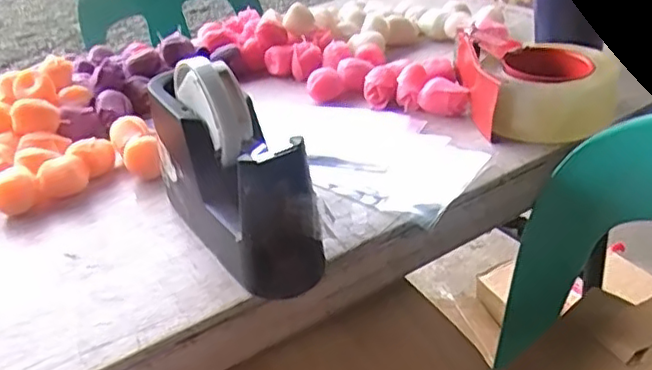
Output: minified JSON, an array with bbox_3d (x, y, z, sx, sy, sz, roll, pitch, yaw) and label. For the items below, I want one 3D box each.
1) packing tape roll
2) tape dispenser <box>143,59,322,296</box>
[{"bbox_3d":[0.206,-0.085,0.592,0.110,0.056,0.095,-1,32,9],"label":"packing tape roll"},{"bbox_3d":[-0.072,-0.015,0.455,0.061,0.122,0.177,-21,35,-22],"label":"tape dispenser"}]

